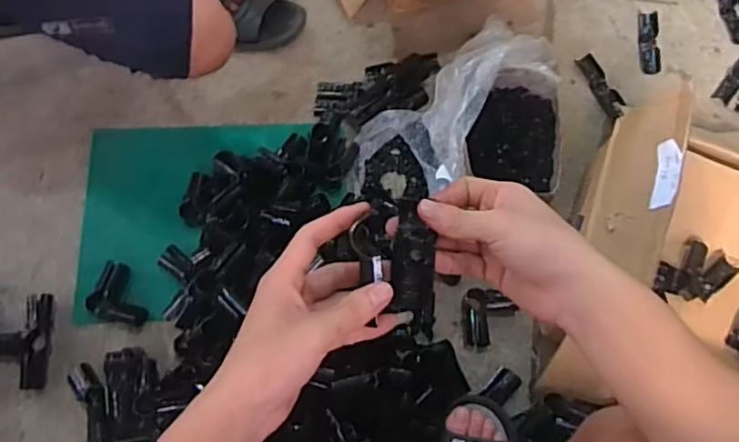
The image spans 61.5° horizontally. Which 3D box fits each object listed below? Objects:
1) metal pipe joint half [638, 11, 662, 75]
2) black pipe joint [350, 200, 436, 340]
[{"bbox_3d":[0.505,-0.321,1.115,0.040,0.013,0.126,6,70,-1],"label":"metal pipe joint half"},{"bbox_3d":[0.018,0.030,0.461,0.060,0.029,0.101,2,71,-1],"label":"black pipe joint"}]

